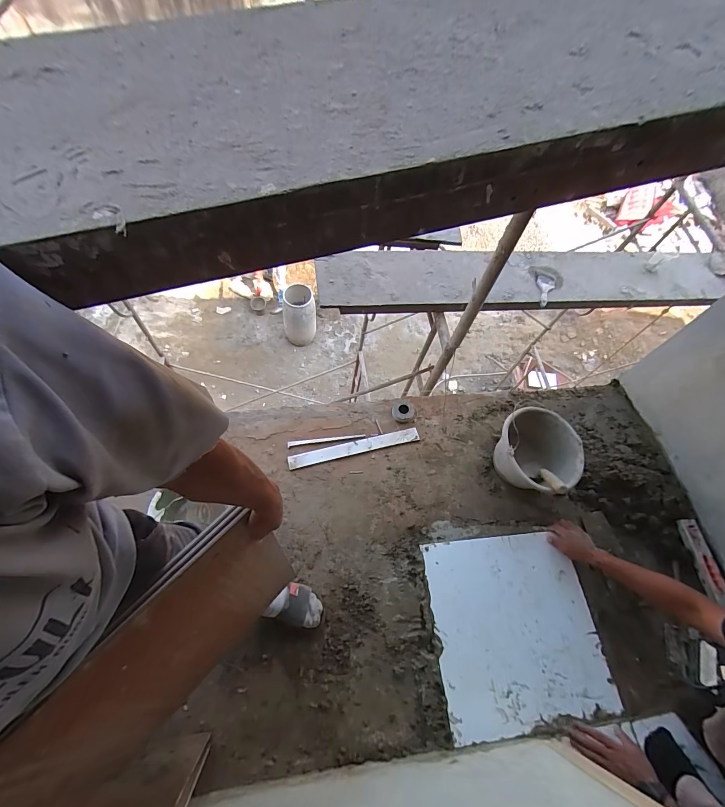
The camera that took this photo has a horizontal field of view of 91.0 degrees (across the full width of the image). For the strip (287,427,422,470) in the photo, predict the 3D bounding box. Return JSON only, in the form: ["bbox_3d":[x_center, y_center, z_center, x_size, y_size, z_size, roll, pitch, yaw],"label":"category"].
[{"bbox_3d":[-0.028,0.162,1.319,0.485,0.012,0.055,-11,62,-11],"label":"strip"}]

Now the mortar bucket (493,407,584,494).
[{"bbox_3d":[0.599,0.177,1.252,0.248,0.206,0.267,2,60,-3],"label":"mortar bucket"}]

